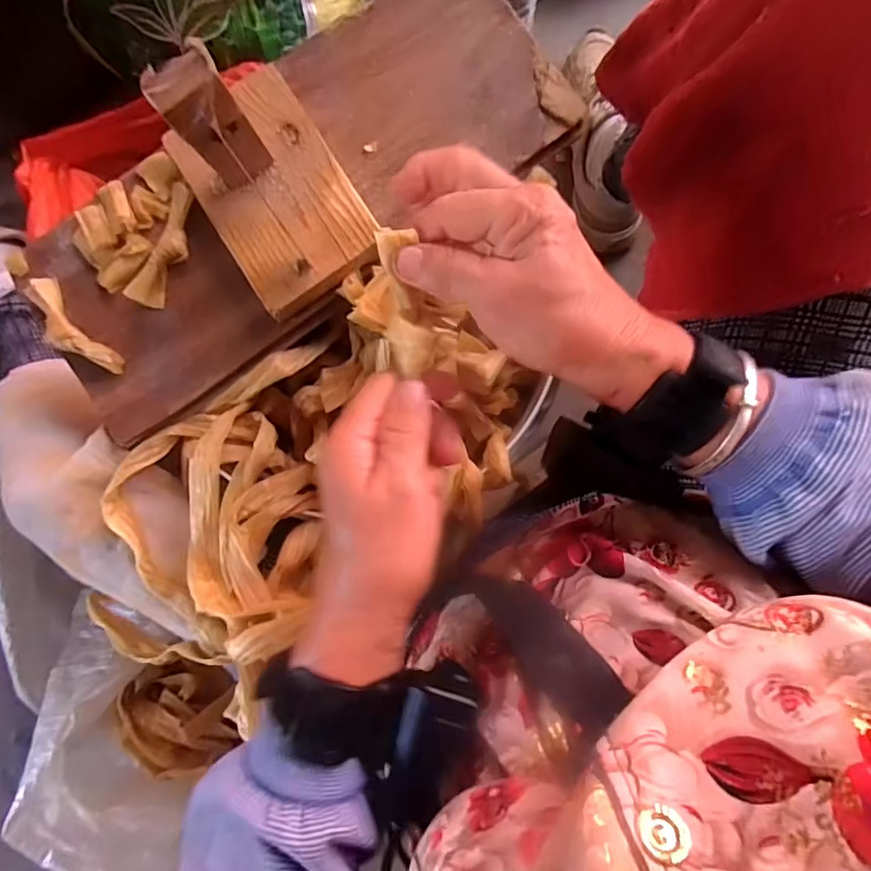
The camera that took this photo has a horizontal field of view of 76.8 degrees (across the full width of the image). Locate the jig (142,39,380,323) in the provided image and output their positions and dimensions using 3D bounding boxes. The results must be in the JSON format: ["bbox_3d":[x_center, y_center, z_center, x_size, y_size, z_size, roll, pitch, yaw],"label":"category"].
[{"bbox_3d":[-0.108,-0.159,0.309,0.088,0.108,0.138,-33,89,3],"label":"jig"}]

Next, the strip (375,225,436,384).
[{"bbox_3d":[-0.015,-0.063,0.265,0.021,0.010,0.068,-9,99,3],"label":"strip"}]

